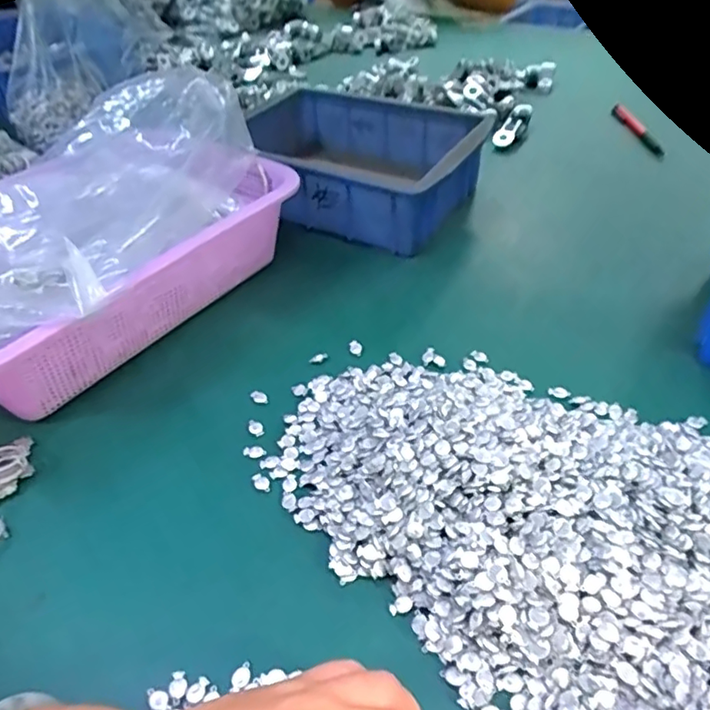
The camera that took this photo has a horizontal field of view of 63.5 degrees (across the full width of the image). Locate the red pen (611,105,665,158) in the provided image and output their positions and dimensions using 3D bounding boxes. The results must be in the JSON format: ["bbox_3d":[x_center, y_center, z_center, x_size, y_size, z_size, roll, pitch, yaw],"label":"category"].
[{"bbox_3d":[0.334,-0.271,0.685,0.011,0.010,0.136,-5,42,0],"label":"red pen"}]

